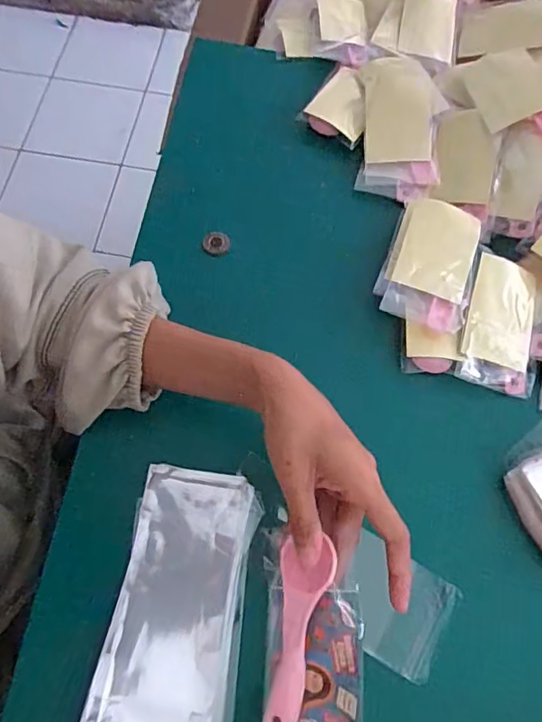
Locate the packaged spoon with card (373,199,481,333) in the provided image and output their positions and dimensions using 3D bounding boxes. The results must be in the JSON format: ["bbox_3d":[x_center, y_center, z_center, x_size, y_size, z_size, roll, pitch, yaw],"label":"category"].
[{"bbox_3d":[0.135,-0.089,0.430,0.070,0.017,0.117,16,69,3],"label":"packaged spoon with card"}]

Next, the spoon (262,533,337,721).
[{"bbox_3d":[0.012,0.157,0.291,0.028,0.019,0.107,12,78,2],"label":"spoon"}]

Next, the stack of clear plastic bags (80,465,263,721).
[{"bbox_3d":[-0.064,0.175,0.338,0.087,0.017,0.199,8,69,0],"label":"stack of clear plastic bags"}]

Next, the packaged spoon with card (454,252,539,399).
[{"bbox_3d":[0.194,-0.032,0.428,0.069,0.010,0.114,15,79,-15],"label":"packaged spoon with card"}]

